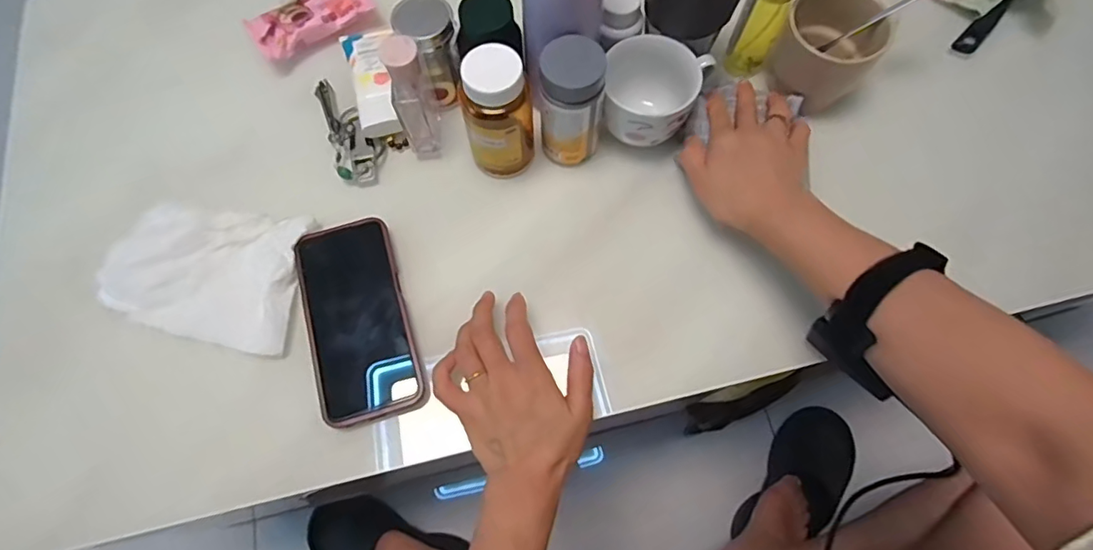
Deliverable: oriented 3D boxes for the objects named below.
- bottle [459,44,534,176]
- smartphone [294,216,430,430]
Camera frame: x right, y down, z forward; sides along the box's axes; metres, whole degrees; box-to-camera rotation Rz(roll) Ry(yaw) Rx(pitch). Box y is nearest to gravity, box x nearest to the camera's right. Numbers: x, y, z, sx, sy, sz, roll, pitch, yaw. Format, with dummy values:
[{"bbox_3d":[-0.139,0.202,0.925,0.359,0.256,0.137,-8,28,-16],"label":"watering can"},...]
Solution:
[{"bbox_3d":[-0.039,-0.130,0.440,0.054,0.105,0.049,-2,70,0],"label":"bottle"},{"bbox_3d":[-0.152,0.034,0.431,0.079,0.012,0.165,-18,71,-5],"label":"smartphone"}]

